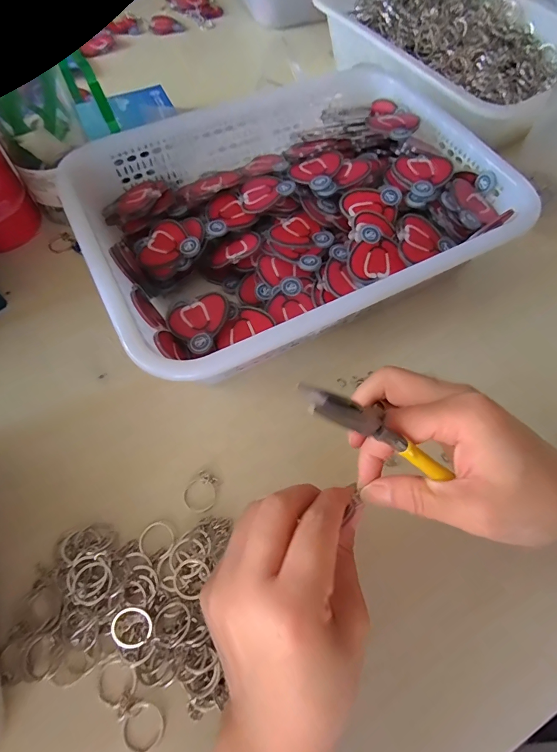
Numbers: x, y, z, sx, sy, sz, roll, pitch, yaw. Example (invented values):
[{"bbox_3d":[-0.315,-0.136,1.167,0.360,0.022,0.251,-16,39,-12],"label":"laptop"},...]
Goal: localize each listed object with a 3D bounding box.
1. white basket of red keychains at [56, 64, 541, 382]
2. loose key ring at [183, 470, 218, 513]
[{"bbox_3d":[0.008,-0.149,0.371,0.351,0.082,0.272,-26,67,-13],"label":"white basket of red keychains"},{"bbox_3d":[-0.057,0.087,0.294,0.026,0.006,0.028,0,64,-1],"label":"loose key ring"}]

